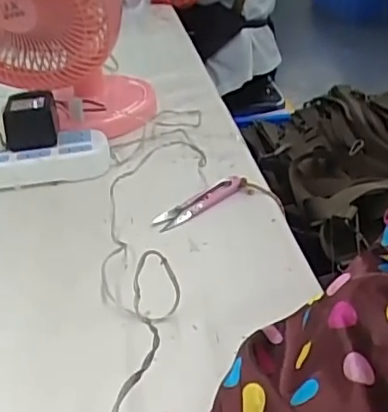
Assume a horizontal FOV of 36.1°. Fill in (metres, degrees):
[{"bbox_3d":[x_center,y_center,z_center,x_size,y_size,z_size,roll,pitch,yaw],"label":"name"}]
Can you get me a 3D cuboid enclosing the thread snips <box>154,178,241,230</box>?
[{"bbox_3d":[0.003,-0.004,0.545,0.100,0.013,0.021,-28,38,-34],"label":"thread snips"}]

